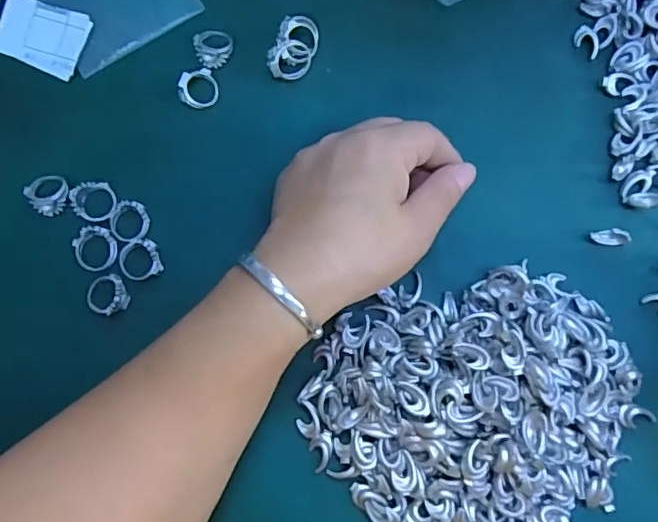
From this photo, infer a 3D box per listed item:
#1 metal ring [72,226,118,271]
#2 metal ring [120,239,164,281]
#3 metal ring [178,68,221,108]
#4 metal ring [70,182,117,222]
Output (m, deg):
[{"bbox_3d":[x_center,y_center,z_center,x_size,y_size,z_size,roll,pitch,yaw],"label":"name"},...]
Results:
[{"bbox_3d":[-0.125,-0.007,0.302,0.022,0.004,0.024,-1,97,-5],"label":"metal ring"},{"bbox_3d":[-0.101,-0.001,0.301,0.021,0.007,0.021,0,81,1],"label":"metal ring"},{"bbox_3d":[-0.072,-0.096,0.314,0.022,0.005,0.021,-25,107,-23],"label":"metal ring"},{"bbox_3d":[-0.128,-0.032,0.305,0.024,0.005,0.022,0,81,1],"label":"metal ring"}]

